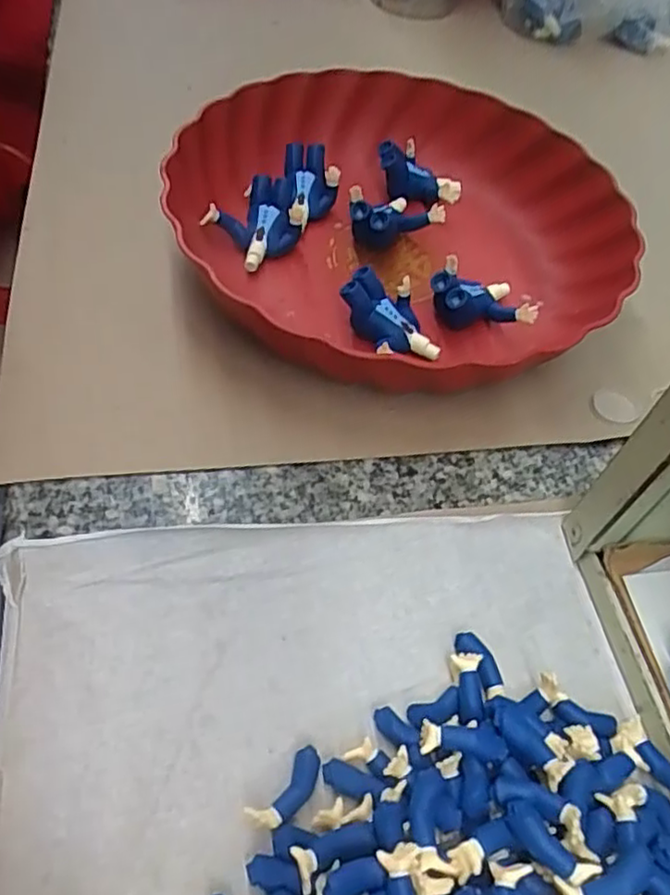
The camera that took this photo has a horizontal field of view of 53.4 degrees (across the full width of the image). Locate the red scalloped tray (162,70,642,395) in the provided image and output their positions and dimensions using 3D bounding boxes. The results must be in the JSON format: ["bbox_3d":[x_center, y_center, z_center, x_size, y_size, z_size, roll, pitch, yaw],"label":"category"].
[{"bbox_3d":[0.032,-0.123,0.366,0.237,0.056,0.241,-17,58,-19],"label":"red scalloped tray"}]

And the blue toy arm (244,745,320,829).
[{"bbox_3d":[-0.015,0.113,0.220,0.012,0.006,0.028,38,58,19],"label":"blue toy arm"}]

